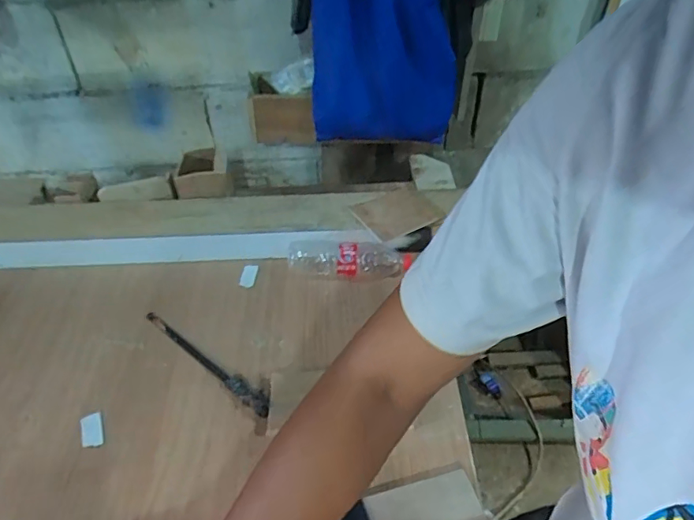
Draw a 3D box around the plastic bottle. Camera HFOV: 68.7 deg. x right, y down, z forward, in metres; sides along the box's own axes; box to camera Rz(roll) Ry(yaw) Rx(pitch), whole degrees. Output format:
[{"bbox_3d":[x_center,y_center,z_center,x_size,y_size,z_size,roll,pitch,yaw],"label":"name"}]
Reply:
[{"bbox_3d":[0.003,0.002,0.956,0.225,0.059,0.061,1,43,3],"label":"plastic bottle"}]

